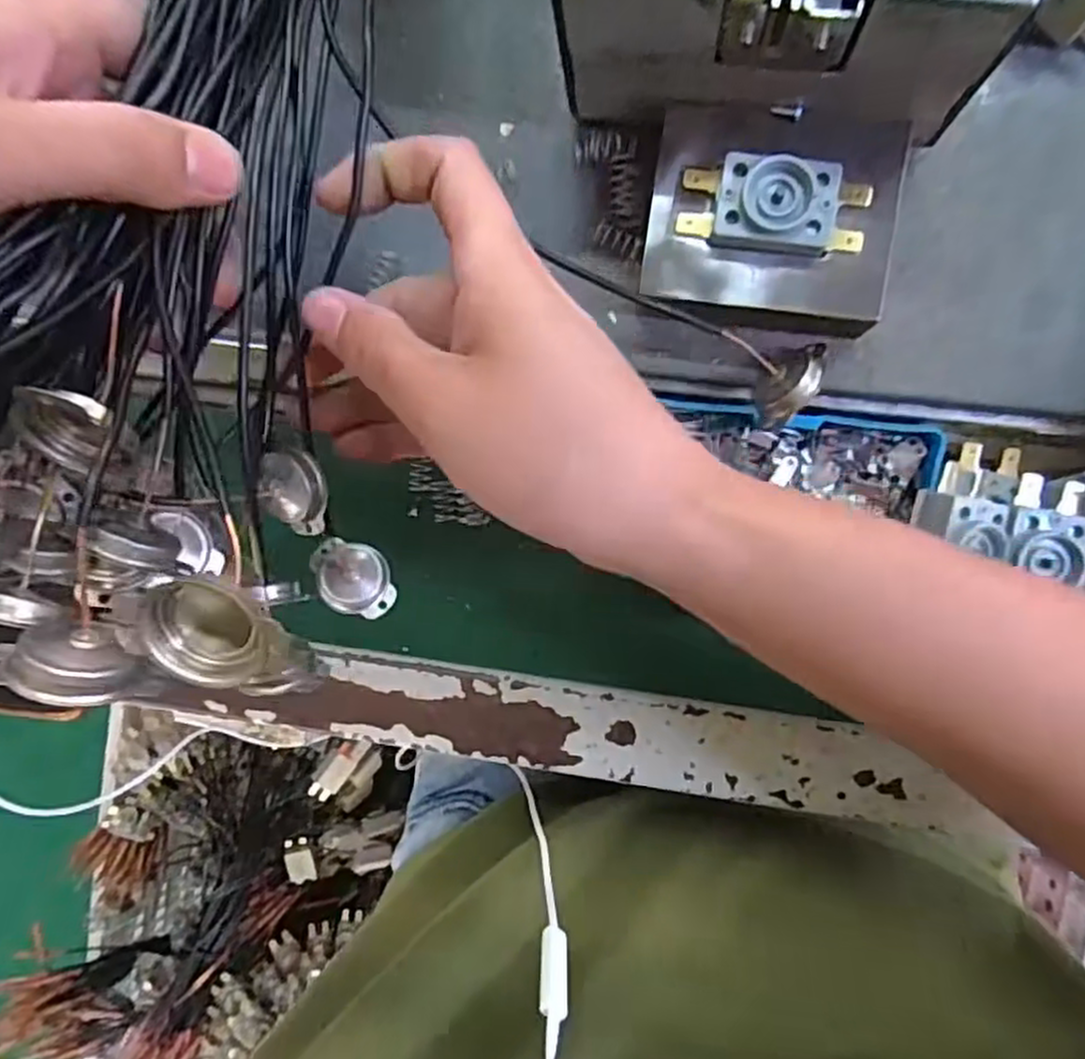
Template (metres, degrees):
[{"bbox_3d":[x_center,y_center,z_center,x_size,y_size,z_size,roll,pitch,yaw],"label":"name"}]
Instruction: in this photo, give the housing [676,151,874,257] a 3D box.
[{"bbox_3d":[0.076,-0.106,0.241,0.059,0.013,0.027,8,94,6],"label":"housing"}]

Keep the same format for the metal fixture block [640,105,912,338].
[{"bbox_3d":[0.078,-0.105,0.258,0.079,0.026,0.068,8,94,6],"label":"metal fixture block"}]

